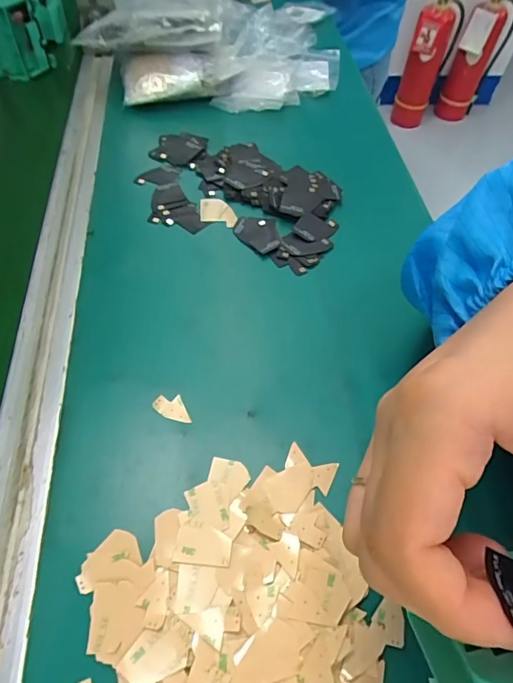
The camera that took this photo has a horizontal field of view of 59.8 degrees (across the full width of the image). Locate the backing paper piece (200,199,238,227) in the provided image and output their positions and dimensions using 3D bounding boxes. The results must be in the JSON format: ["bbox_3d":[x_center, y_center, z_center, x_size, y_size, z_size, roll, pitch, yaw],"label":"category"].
[{"bbox_3d":[-0.034,-0.114,0.392,0.031,0.004,0.036,-4,56,-5],"label":"backing paper piece"}]

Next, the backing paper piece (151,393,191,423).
[{"bbox_3d":[-0.052,0.042,0.283,0.027,0.004,0.016,30,60,17],"label":"backing paper piece"}]

